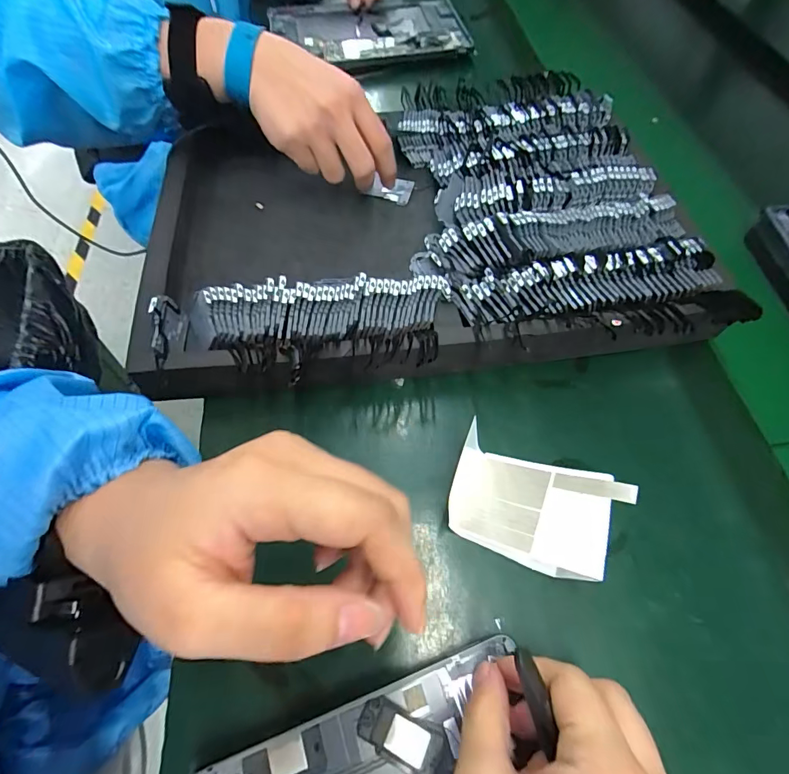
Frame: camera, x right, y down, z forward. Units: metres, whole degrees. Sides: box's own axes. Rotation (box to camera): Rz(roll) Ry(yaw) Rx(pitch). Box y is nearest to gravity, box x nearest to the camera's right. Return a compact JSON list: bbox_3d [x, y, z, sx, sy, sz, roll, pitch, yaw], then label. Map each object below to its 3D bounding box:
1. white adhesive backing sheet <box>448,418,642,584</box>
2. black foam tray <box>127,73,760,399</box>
[{"bbox_3d":[0.079,0.069,0.253,0.089,0.041,0.065,26,64,13],"label":"white adhesive backing sheet"},{"bbox_3d":[0.012,-0.146,0.364,0.420,0.049,0.318,-7,61,-4],"label":"black foam tray"}]

